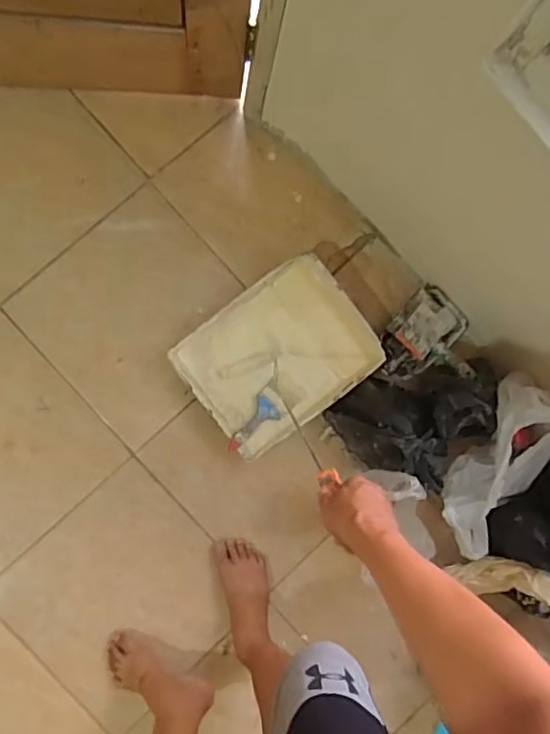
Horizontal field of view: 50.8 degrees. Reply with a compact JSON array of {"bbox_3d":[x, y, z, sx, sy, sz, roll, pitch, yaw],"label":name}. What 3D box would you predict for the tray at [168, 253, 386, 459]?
[{"bbox_3d":[0.005,-0.023,1.175,0.349,0.081,0.277,-38,92,-8],"label":"tray"}]

